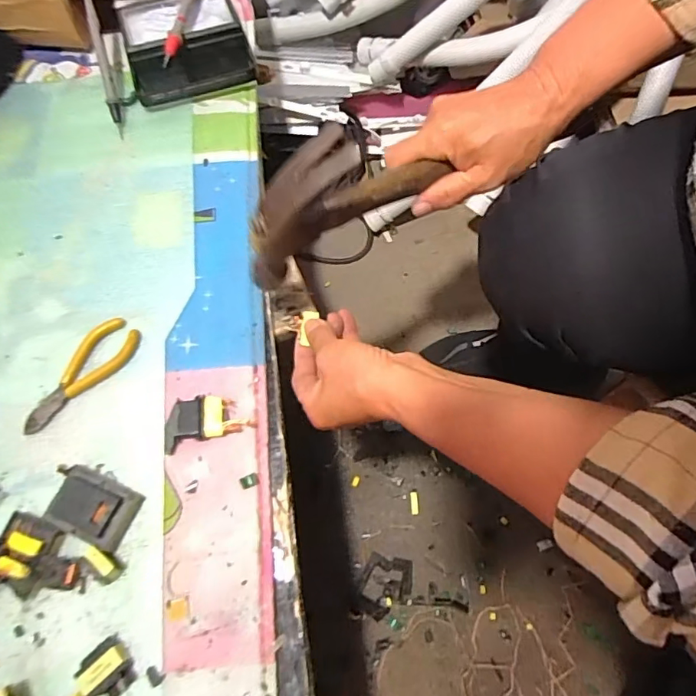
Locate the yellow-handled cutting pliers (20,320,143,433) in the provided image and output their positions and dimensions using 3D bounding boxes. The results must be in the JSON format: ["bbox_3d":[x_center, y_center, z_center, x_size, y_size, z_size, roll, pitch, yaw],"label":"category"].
[{"bbox_3d":[-0.211,0.022,0.397,0.040,0.006,0.107,37,73,13],"label":"yellow-handled cutting pliers"}]

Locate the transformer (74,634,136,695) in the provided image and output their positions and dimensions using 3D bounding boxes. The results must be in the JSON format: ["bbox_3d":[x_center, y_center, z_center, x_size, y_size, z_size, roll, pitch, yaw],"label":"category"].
[{"bbox_3d":[-0.154,0.206,0.322,0.032,0.014,0.030,42,75,14],"label":"transformer"}]

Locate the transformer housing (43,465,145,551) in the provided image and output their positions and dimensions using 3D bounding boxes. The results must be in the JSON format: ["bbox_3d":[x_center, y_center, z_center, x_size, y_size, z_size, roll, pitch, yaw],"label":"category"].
[{"bbox_3d":[-0.181,0.110,0.354,0.059,0.022,0.040,22,71,8],"label":"transformer housing"}]

